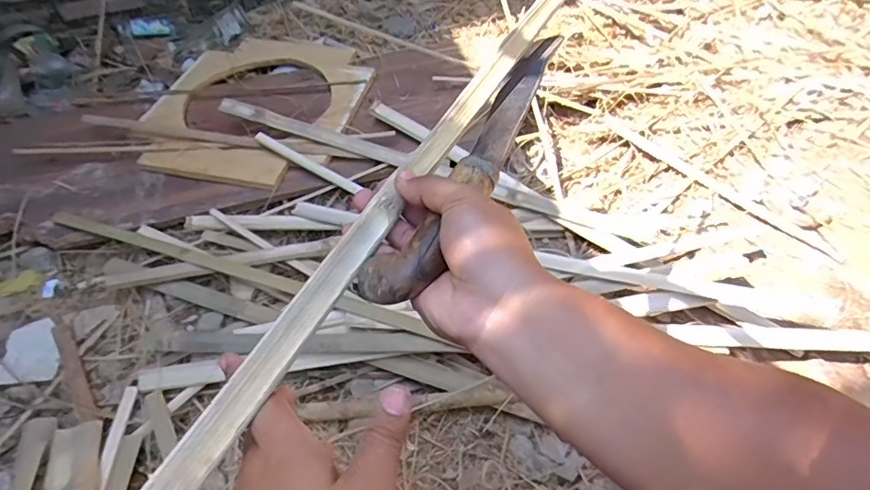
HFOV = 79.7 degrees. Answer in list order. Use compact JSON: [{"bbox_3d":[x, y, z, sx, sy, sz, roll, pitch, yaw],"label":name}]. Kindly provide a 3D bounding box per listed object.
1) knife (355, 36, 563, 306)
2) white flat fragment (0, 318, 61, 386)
[{"bbox_3d":[0.039,-0.080,0.399,0.046,0.025,0.319,22,53,14],"label":"knife"},{"bbox_3d":[-0.662,0.174,0.857,0.102,0.011,0.109,-7,48,-4],"label":"white flat fragment"}]

